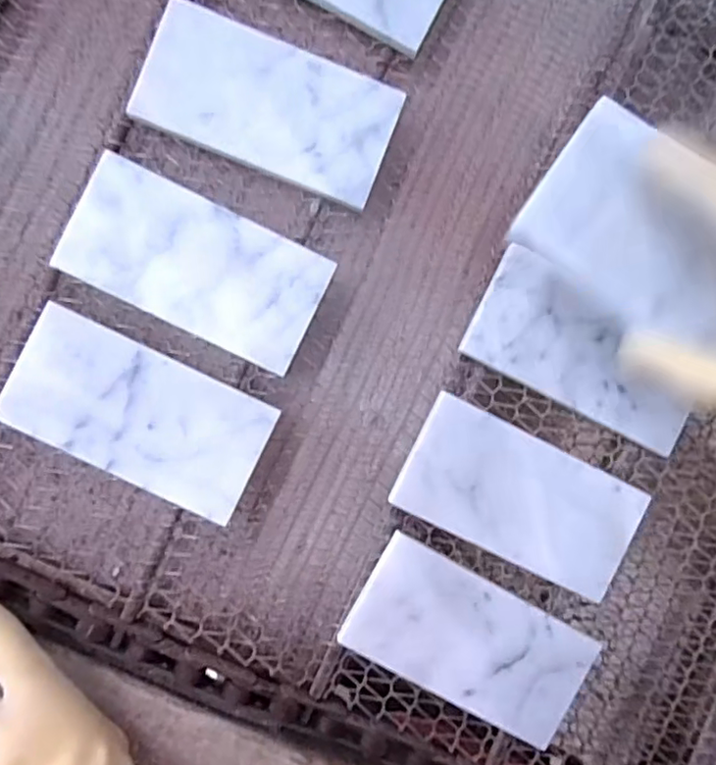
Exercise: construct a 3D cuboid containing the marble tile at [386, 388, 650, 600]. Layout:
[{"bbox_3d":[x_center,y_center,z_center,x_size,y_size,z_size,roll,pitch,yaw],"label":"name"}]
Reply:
[{"bbox_3d":[0.106,0.074,0.376,0.153,0.005,0.076,27,89,-6],"label":"marble tile"}]

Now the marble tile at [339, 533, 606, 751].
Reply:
[{"bbox_3d":[0.073,0.166,0.373,0.154,0.005,0.075,31,86,-5],"label":"marble tile"}]

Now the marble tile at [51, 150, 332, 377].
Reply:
[{"bbox_3d":[-0.100,-0.071,0.360,0.154,0.005,0.077,26,89,-2],"label":"marble tile"}]

